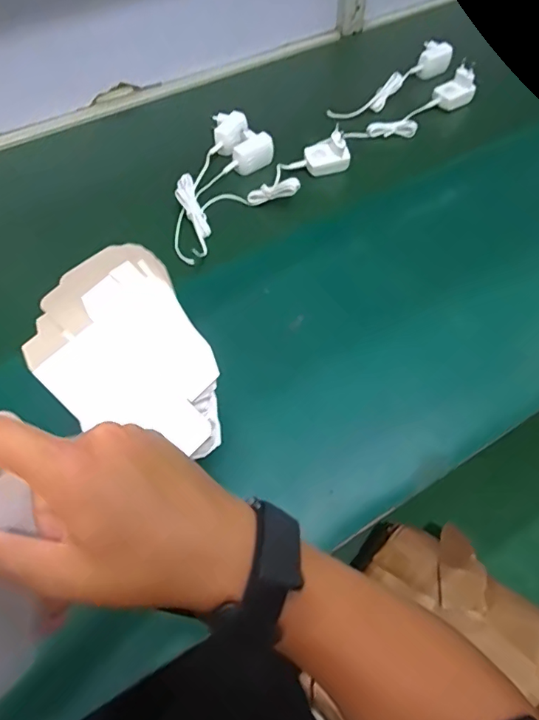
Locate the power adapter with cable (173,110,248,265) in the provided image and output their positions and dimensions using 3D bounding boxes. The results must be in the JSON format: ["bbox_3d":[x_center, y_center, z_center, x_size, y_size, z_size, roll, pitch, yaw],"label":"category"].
[{"bbox_3d":[-0.087,-0.248,0.660,0.060,0.038,0.289,10,58,8],"label":"power adapter with cable"}]

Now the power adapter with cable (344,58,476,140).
[{"bbox_3d":[0.226,-0.389,0.744,0.235,0.044,0.050,-30,61,-17],"label":"power adapter with cable"}]

